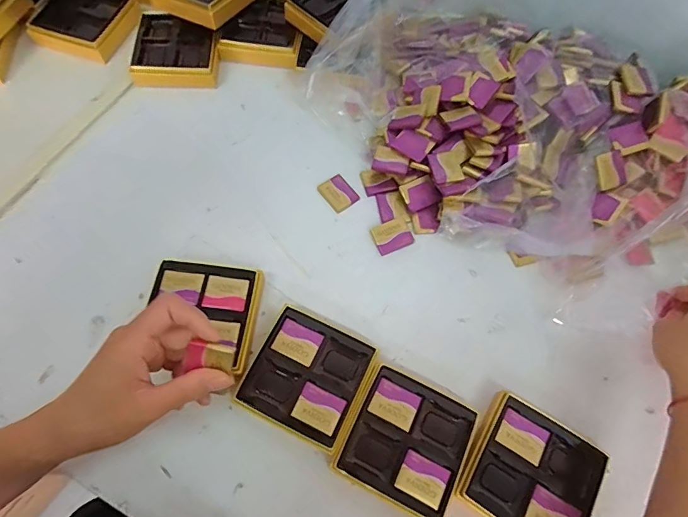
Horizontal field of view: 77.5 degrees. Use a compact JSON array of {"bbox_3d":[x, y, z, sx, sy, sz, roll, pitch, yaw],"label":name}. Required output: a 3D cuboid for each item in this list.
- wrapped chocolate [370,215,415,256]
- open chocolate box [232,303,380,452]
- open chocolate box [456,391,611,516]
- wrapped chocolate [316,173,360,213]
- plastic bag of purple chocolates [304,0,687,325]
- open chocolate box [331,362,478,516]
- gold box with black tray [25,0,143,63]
[{"bbox_3d":[0.051,-0.024,0.456,0.040,0.006,0.032,-23,69,-11],"label":"wrapped chocolate"},{"bbox_3d":[-0.032,0.104,0.384,0.096,0.032,0.096,26,68,9],"label":"open chocolate box"},{"bbox_3d":[0.155,0.180,0.361,0.099,0.028,0.096,31,69,11],"label":"open chocolate box"},{"bbox_3d":[-0.006,-0.073,0.478,0.033,0.005,0.041,-35,72,-15],"label":"wrapped chocolate"},{"bbox_3d":[0.171,-0.179,0.469,0.342,0.115,0.424,-33,72,-15],"label":"plastic bag of purple chocolates"},{"bbox_3d":[0.052,0.155,0.366,0.096,0.028,0.097,26,68,9],"label":"open chocolate box"},{"bbox_3d":[-0.325,-0.308,0.542,0.113,0.020,0.104,17,67,5],"label":"gold box with black tray"}]

